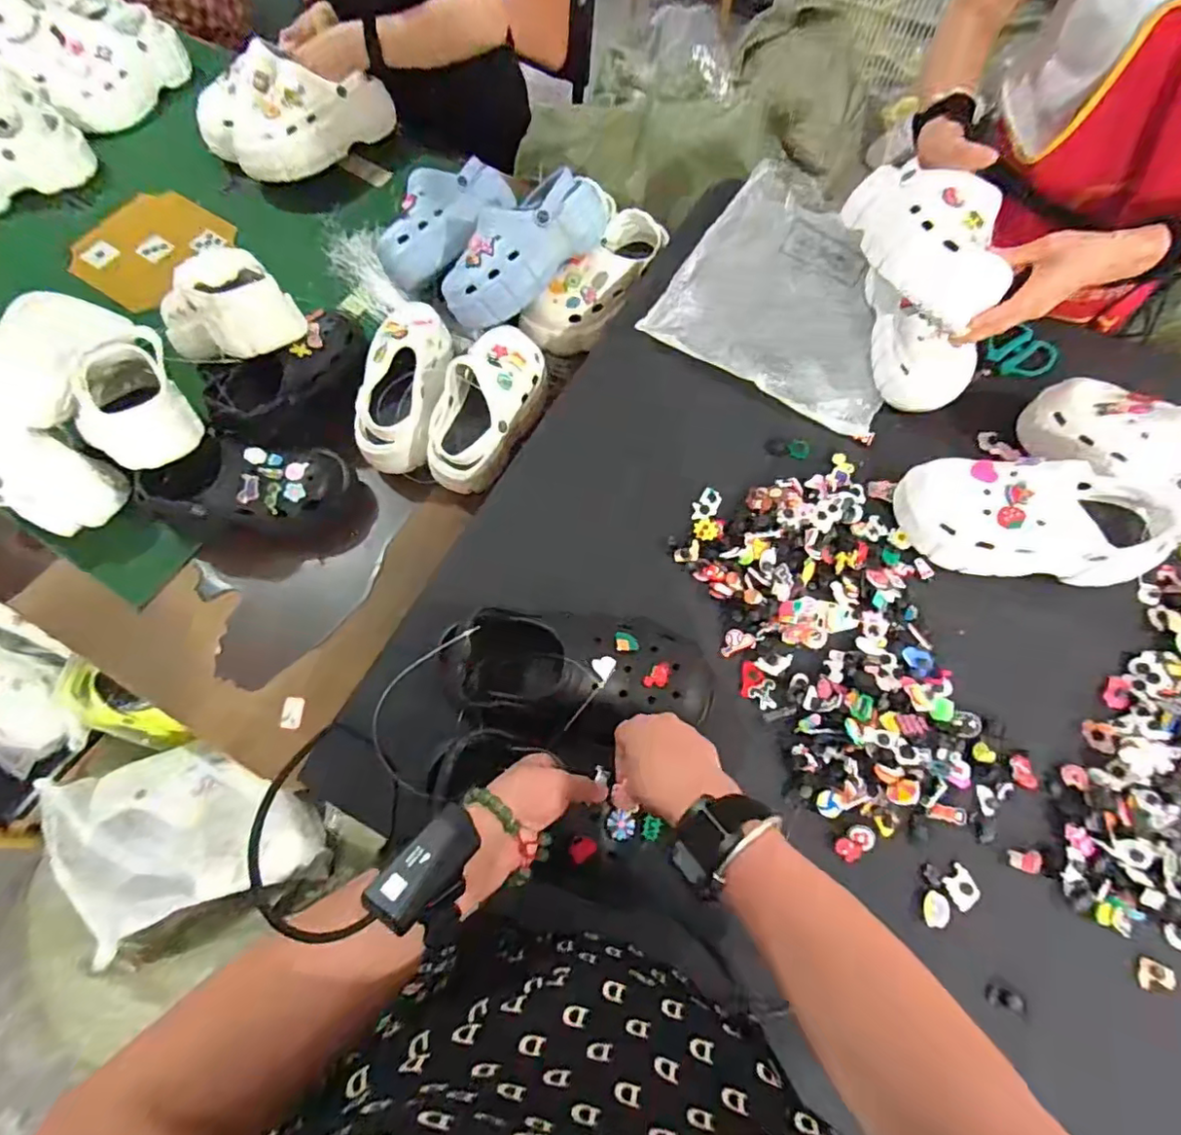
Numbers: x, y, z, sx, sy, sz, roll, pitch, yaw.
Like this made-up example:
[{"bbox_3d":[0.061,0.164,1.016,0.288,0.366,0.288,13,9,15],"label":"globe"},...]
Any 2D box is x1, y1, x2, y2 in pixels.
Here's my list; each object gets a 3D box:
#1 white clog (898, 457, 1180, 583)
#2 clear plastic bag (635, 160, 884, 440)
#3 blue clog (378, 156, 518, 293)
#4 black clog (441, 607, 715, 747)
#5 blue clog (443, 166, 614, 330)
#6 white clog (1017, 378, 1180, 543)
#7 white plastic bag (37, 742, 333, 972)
[{"bbox_3d":[0.470,-0.050,0.643,0.241,0.087,0.113,8,71,2],"label":"white clog"},{"bbox_3d":[0.284,-0.378,0.802,0.325,0.037,0.350,29,73,9],"label":"clear plastic bag"},{"bbox_3d":[-0.214,-0.510,0.880,0.119,0.086,0.236,30,73,9],"label":"blue clog"},{"bbox_3d":[-0.008,0.106,0.570,0.249,0.106,0.117,2,70,0],"label":"black clog"},{"bbox_3d":[-0.094,-0.447,0.830,0.263,0.102,0.115,-39,75,1],"label":"blue clog"},{"bbox_3d":[0.627,-0.122,0.666,0.250,0.106,0.104,31,73,10],"label":"white clog"},{"bbox_3d":[-0.588,0.391,0.871,0.302,0.183,0.243,-19,72,-7],"label":"white plastic bag"}]

